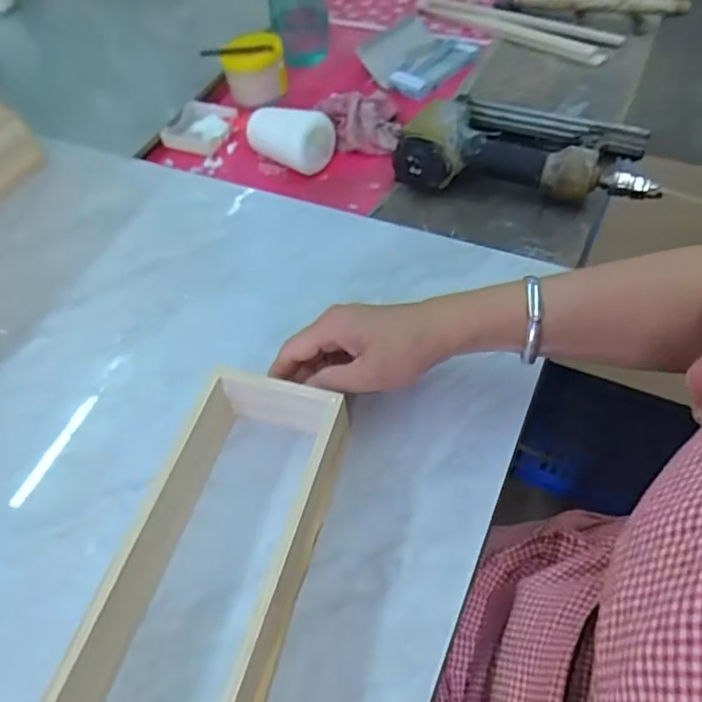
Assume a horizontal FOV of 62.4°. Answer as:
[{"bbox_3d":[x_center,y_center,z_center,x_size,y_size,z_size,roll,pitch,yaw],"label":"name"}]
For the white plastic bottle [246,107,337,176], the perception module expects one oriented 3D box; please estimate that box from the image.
[{"bbox_3d":[-0.067,-0.243,0.661,0.090,0.067,0.055,31,62,25],"label":"white plastic bottle"}]

